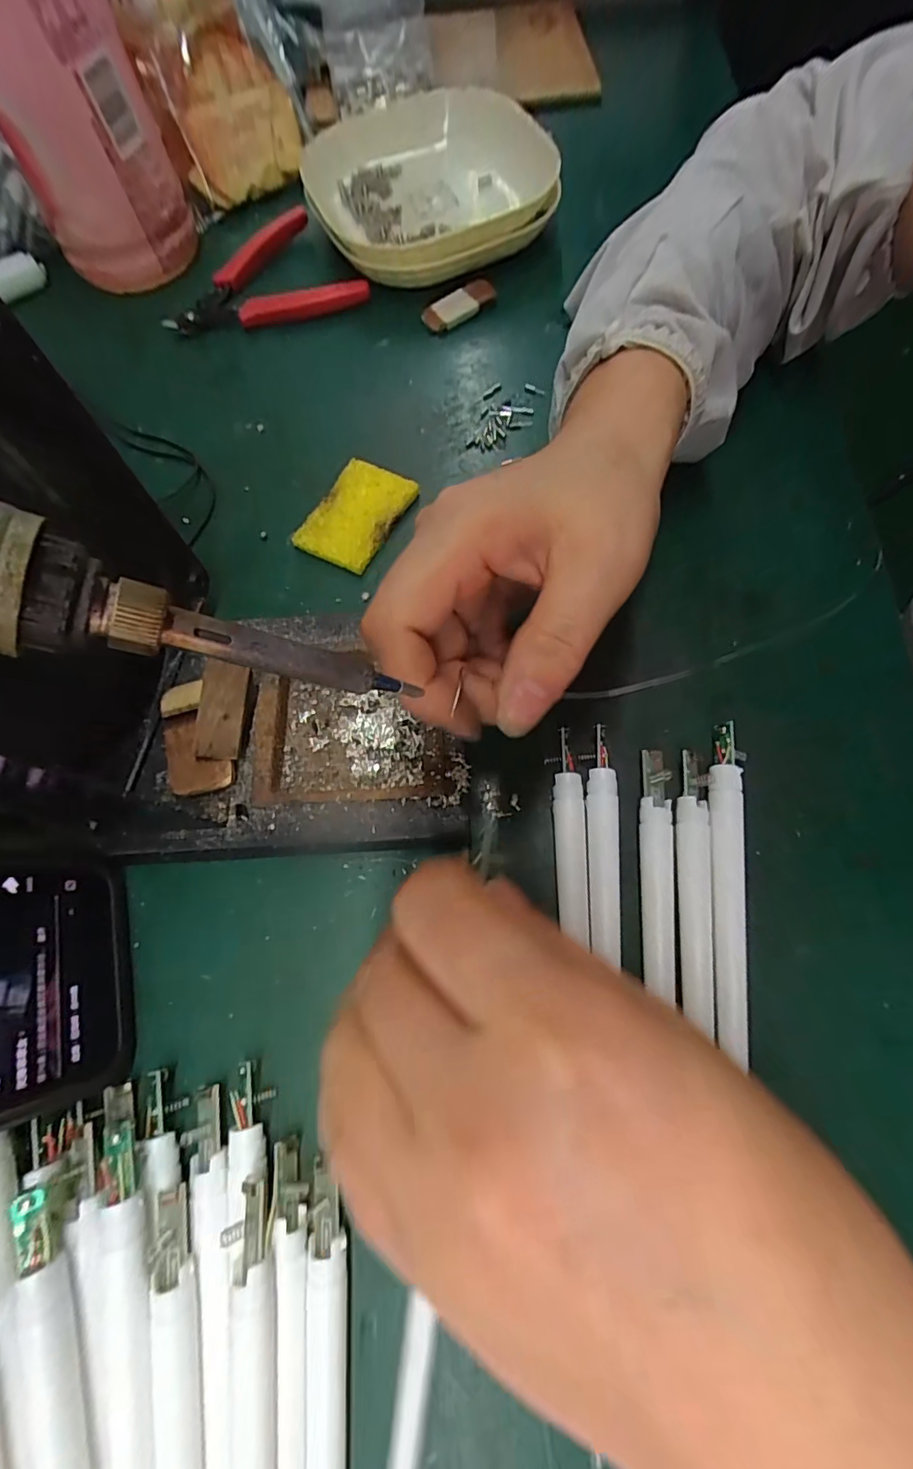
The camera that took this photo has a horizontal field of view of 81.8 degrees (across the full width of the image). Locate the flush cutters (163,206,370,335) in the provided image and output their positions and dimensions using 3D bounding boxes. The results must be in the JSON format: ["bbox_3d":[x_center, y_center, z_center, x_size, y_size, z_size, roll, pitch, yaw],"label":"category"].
[{"bbox_3d":[-0.119,-0.265,0.313,0.107,0.020,0.086,-31,71,-10],"label":"flush cutters"}]

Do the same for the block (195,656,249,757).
[{"bbox_3d":[-0.092,-0.010,0.205,0.019,0.004,0.038,4,80,6],"label":"block"}]

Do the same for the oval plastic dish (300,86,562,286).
[{"bbox_3d":[-0.016,-0.341,0.330,0.149,0.036,0.178,-2,69,1],"label":"oval plastic dish"}]

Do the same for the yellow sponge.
[{"bbox_3d":[-0.048,-0.107,0.257,0.038,0.011,0.055,28,73,13],"label":"yellow sponge"}]

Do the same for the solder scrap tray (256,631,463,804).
[{"bbox_3d":[-0.041,-0.007,0.216,0.081,0.012,0.070,-4,69,2],"label":"solder scrap tray"}]

